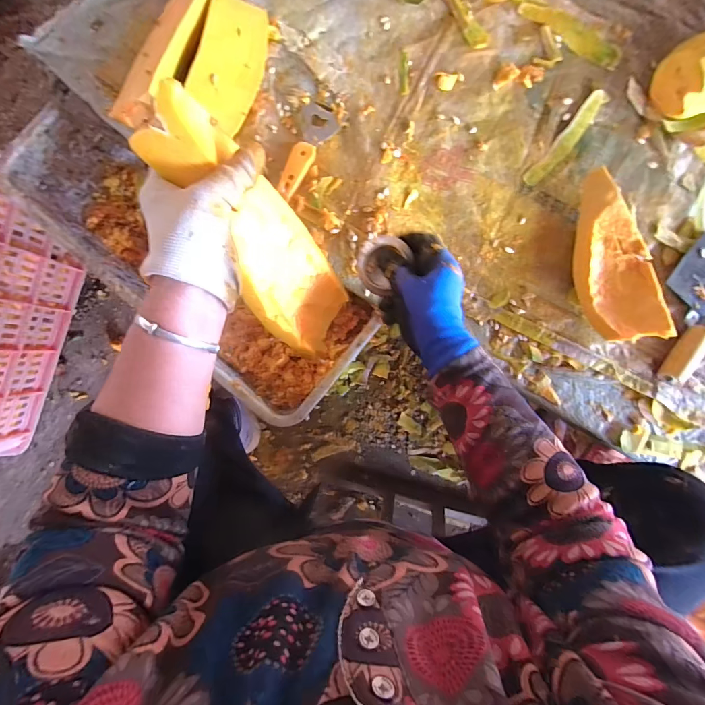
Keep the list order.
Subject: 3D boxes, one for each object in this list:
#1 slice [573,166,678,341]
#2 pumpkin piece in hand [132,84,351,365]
[{"bbox_3d":[0.334,-0.124,0.476,0.093,0.051,0.217,-6,89,-3],"label":"slice"},{"bbox_3d":[-0.080,-0.100,0.328,0.083,0.053,0.247,-38,133,-4],"label":"pumpkin piece in hand"}]

